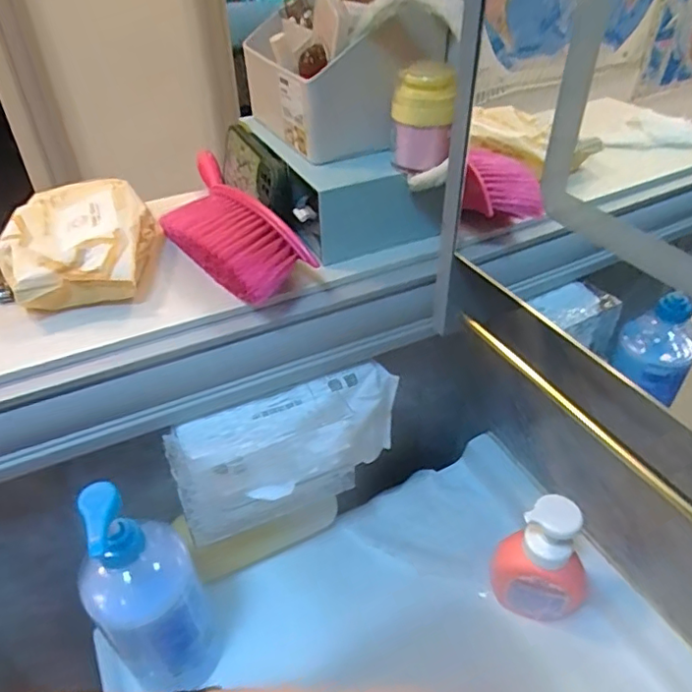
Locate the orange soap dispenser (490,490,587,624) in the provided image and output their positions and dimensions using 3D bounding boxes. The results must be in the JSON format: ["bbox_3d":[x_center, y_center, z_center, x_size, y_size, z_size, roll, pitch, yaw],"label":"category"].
[{"bbox_3d":[0.192,0.206,0.554,0.092,0.139,0.060,20,44,25],"label":"orange soap dispenser"}]

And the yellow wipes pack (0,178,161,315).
[{"bbox_3d":[-0.259,-0.102,0.561,0.141,0.053,0.212,-13,40,-13],"label":"yellow wipes pack"}]

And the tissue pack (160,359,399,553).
[{"bbox_3d":[-0.051,0.101,0.563,0.225,0.101,0.058,-18,42,-20],"label":"tissue pack"}]

